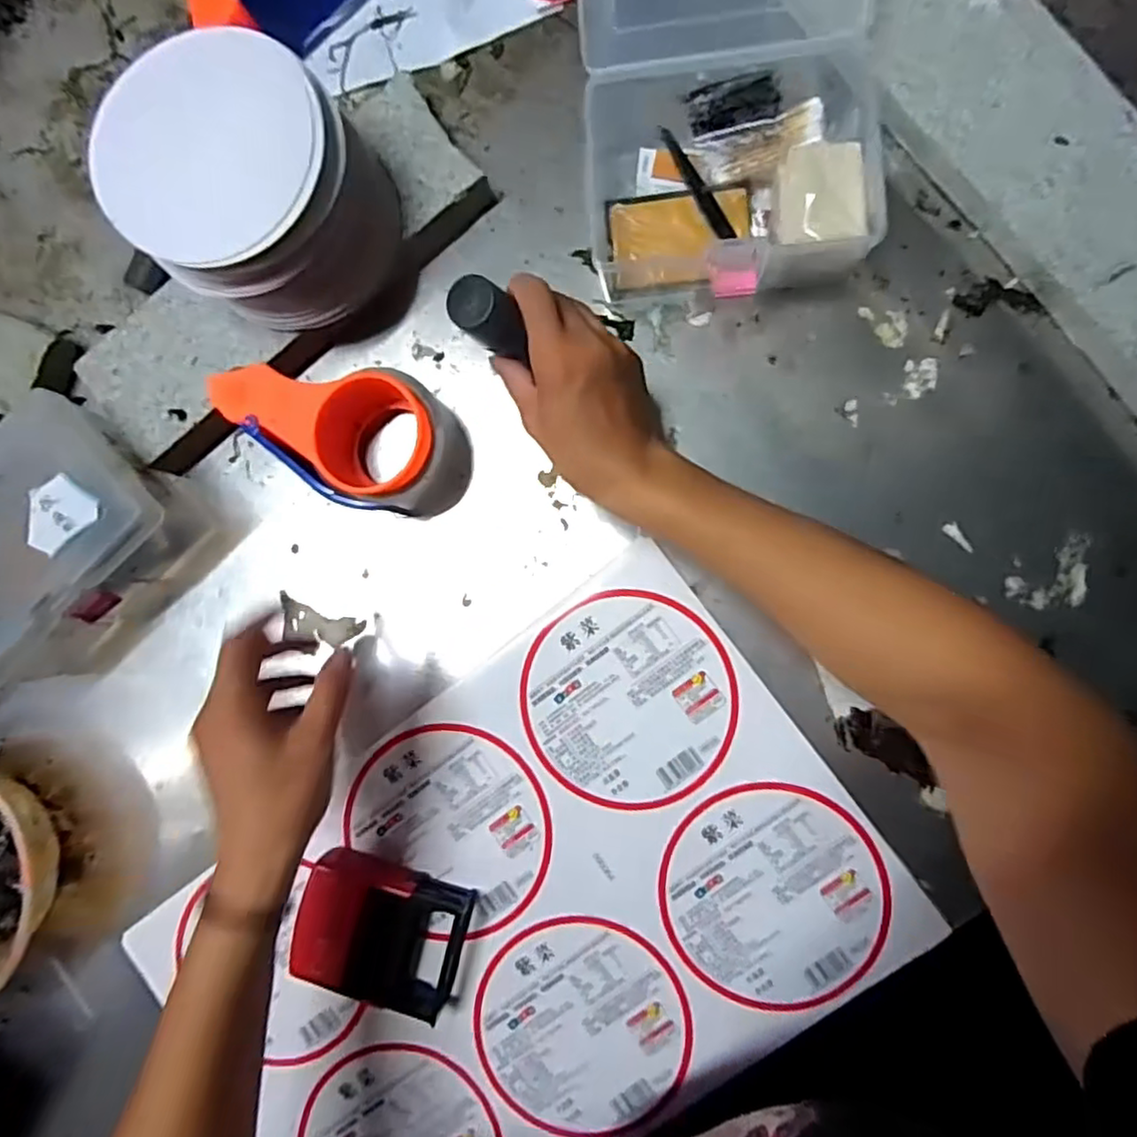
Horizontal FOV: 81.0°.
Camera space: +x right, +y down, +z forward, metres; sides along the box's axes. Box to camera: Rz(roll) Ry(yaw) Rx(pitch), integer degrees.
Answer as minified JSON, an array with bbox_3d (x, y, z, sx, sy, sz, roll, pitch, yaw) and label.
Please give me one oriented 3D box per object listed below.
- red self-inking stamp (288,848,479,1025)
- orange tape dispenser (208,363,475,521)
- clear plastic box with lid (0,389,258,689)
[{"bbox_3d":[-0.128,0.249,0.458,0.111,0.031,0.083,16,91,8],"label":"red self-inking stamp"},{"bbox_3d":[-0.158,-0.093,0.465,0.166,0.067,0.092,18,92,8],"label":"orange tape dispenser"},{"bbox_3d":[-0.370,-0.017,0.482,0.142,0.085,0.181,43,95,6],"label":"clear plastic box with lid"}]

